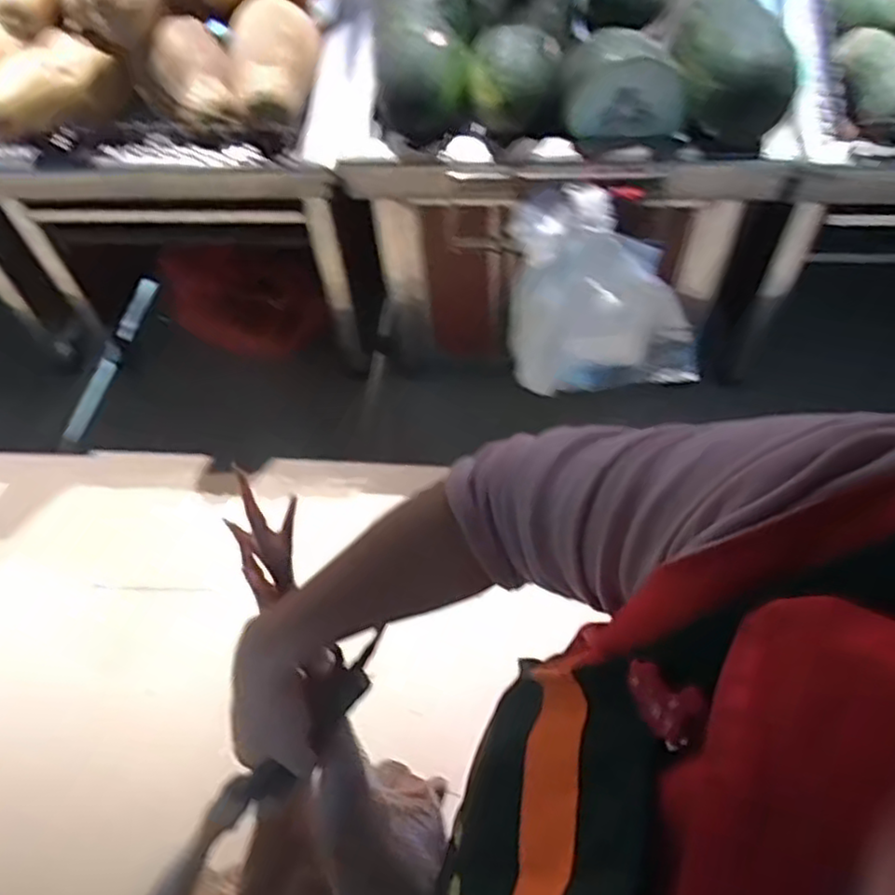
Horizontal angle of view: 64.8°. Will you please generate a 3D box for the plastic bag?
[{"bbox_3d":[0.313,-0.257,1.438,0.405,0.453,0.125,13,57,13],"label":"plastic bag"}]

